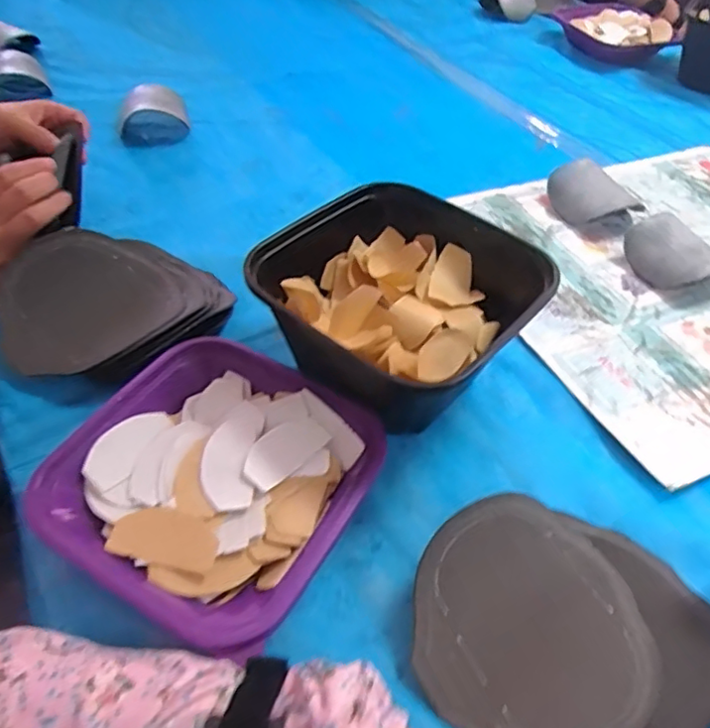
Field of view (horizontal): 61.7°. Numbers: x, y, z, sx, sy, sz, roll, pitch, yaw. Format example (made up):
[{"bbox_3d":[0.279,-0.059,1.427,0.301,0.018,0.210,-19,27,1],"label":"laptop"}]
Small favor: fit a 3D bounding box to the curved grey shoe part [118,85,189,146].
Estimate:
[{"bbox_3d":[-0.260,-0.315,0.763,0.086,0.052,0.078,-9,50,-13],"label":"curved grey shoe part"}]

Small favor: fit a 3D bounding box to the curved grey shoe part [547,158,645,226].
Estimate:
[{"bbox_3d":[0.269,-0.192,0.676,0.084,0.048,0.095,-12,49,-17],"label":"curved grey shoe part"}]

